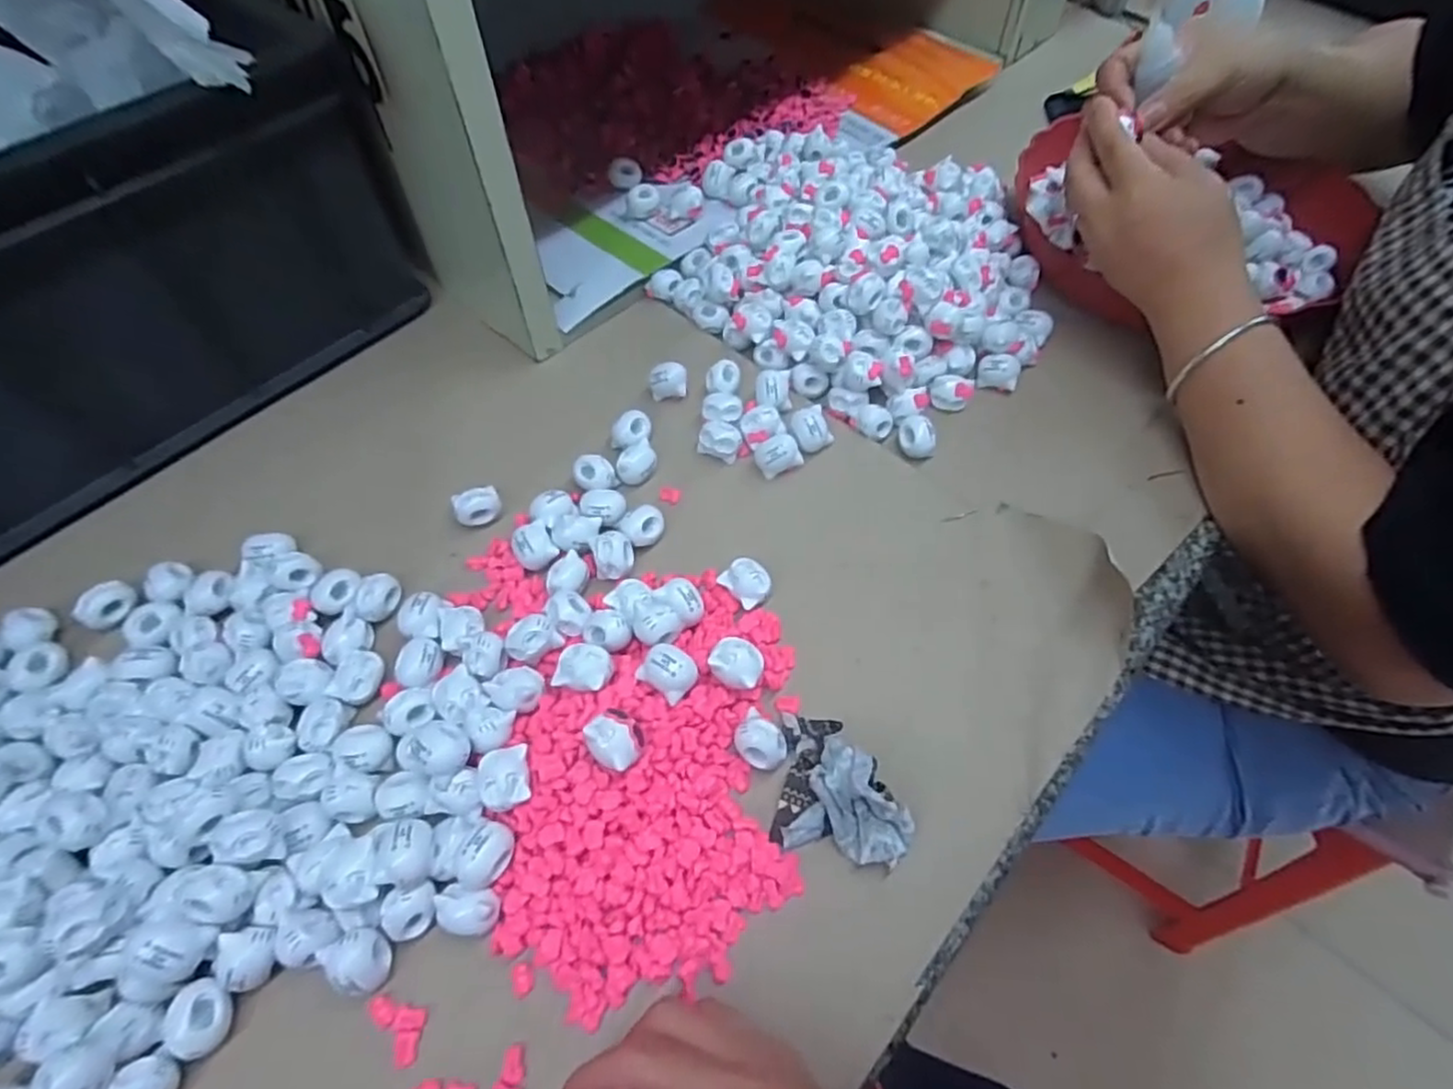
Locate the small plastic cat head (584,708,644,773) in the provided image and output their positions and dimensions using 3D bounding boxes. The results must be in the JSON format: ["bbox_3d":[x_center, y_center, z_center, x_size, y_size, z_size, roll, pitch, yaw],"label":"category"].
[{"bbox_3d":[-0.048,0.087,0.307,0.025,0.018,0.022,39,66,21],"label":"small plastic cat head"}]

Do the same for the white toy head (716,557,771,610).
[{"bbox_3d":[0.011,0.021,0.374,0.025,0.015,0.021,38,65,21],"label":"white toy head"}]

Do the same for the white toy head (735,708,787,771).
[{"bbox_3d":[0.015,0.093,0.326,0.026,0.016,0.021,40,66,22],"label":"white toy head"}]

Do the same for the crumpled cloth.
[{"bbox_3d":[0.054,0.107,0.313,0.058,0.031,0.059,11,59,7],"label":"crumpled cloth"}]

